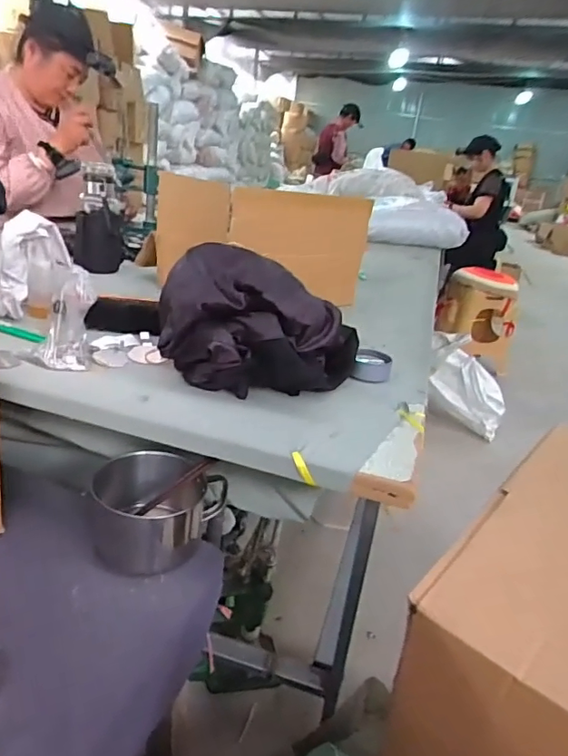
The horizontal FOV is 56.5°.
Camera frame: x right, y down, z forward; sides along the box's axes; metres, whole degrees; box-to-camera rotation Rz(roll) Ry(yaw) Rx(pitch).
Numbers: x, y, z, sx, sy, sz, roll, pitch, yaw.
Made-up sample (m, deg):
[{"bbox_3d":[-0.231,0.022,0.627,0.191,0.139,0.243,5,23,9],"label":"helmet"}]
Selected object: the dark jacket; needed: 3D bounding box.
[{"bbox_3d":[-0.029,-0.069,0.693,0.258,0.147,0.181,9,23,3],"label":"dark jacket"}]

